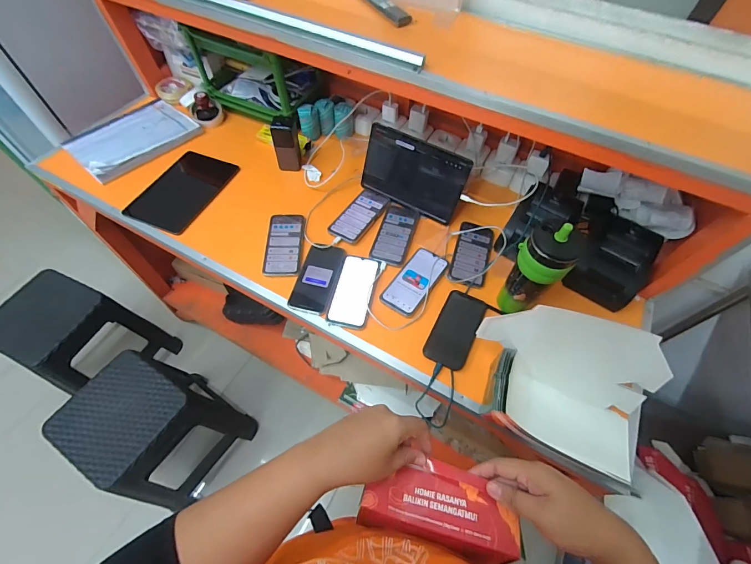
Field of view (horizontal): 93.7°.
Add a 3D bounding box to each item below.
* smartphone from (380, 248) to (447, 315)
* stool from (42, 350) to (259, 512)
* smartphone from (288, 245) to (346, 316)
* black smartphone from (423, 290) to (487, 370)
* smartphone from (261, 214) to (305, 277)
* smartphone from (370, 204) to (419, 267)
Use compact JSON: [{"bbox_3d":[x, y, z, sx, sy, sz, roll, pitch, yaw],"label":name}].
[{"bbox_3d":[0.087,-0.006,0.759,0.082,0.013,0.168,31,62,15],"label":"smartphone"},{"bbox_3d":[-0.661,0.463,1.133,0.329,0.454,0.307,28,61,13],"label":"stool"},{"bbox_3d":[-0.123,-0.011,0.754,0.080,0.004,0.168,12,59,4],"label":"smartphone"},{"bbox_3d":[0.161,0.096,0.712,0.083,0.019,0.165,24,60,12],"label":"black smartphone"},{"bbox_3d":[-0.206,-0.090,0.804,0.078,0.014,0.171,1,59,-3],"label":"smartphone"},{"bbox_3d":[0.047,-0.113,0.830,0.083,0.009,0.174,16,59,7],"label":"smartphone"}]

